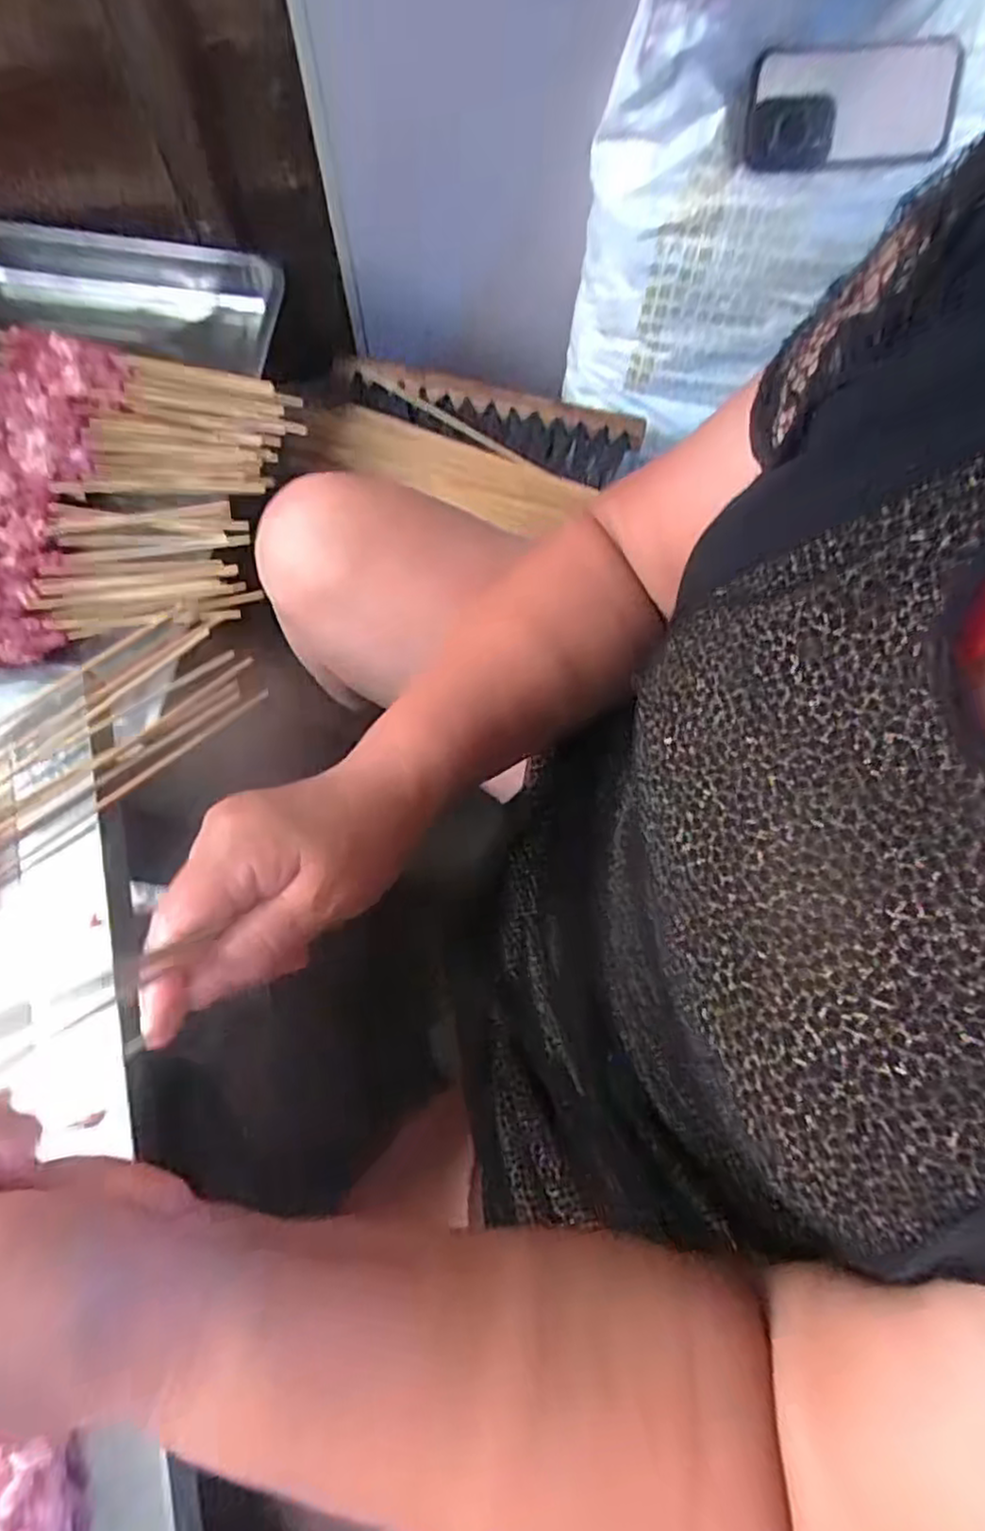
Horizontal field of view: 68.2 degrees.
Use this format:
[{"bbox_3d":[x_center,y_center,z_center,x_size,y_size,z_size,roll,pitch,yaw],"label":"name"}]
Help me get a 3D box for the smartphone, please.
[{"bbox_3d":[0.301,-0.558,0.615,0.171,0.079,0.012,-3,31,1],"label":"smartphone"}]

